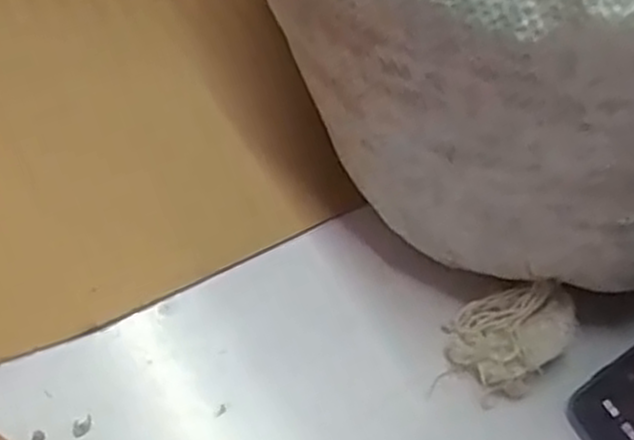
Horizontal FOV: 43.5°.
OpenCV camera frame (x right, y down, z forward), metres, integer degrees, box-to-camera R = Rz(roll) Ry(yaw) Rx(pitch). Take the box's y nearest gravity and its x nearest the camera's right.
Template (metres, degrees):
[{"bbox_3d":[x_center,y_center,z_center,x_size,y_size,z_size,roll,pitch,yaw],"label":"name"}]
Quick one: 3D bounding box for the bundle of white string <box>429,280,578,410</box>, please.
[{"bbox_3d":[0.070,0.045,0.293,0.051,0.020,0.035,-16,63,-13],"label":"bundle of white string"}]

